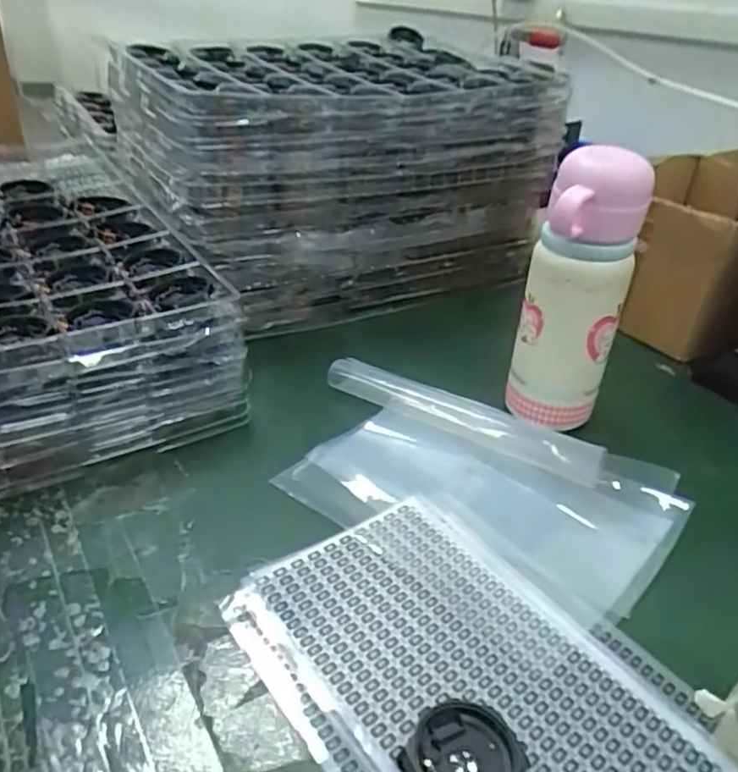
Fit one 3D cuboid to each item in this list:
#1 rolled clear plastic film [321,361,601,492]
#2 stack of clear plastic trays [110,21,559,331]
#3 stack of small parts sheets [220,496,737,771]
[{"bbox_3d":[0.070,0.022,0.509,0.231,0.027,0.032,22,36,24],"label":"rolled clear plastic film"},{"bbox_3d":[-0.045,-0.254,0.744,0.437,0.223,0.310,-16,38,-30],"label":"stack of clear plastic trays"},{"bbox_3d":[0.050,0.150,0.326,0.166,0.011,0.228,-20,40,-34],"label":"stack of small parts sheets"}]

